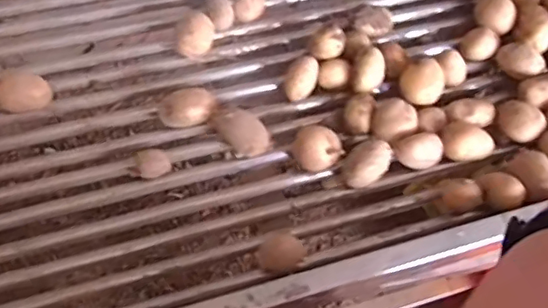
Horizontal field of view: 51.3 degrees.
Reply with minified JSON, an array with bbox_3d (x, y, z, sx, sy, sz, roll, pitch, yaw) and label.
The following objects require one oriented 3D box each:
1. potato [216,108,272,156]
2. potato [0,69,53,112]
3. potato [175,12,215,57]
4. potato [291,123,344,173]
[{"bbox_3d":[-0.038,-0.025,0.700,0.070,0.040,0.041,38,69,15],"label":"potato"},{"bbox_3d":[-0.298,-0.072,0.681,0.056,0.043,0.044,-31,69,-15],"label":"potato"},{"bbox_3d":[-0.105,-0.153,0.753,0.044,0.050,0.058,13,65,4],"label":"potato"},{"bbox_3d":[0.051,-0.005,0.694,0.051,0.042,0.056,-26,68,-13],"label":"potato"}]

